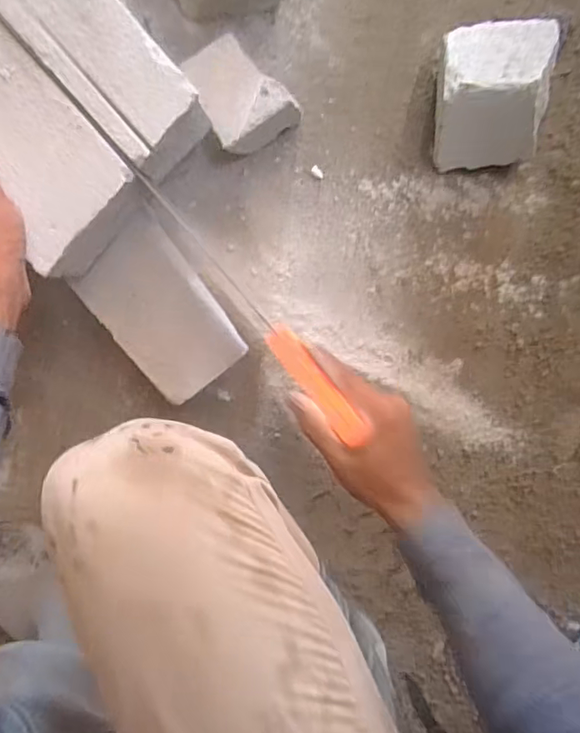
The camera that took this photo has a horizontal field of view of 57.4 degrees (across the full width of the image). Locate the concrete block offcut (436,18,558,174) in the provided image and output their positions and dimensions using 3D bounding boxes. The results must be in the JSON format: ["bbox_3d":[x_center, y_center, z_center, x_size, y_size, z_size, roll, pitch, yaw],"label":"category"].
[{"bbox_3d":[0.213,-0.290,0.560,0.122,0.104,0.138,-2,97,0],"label":"concrete block offcut"}]

